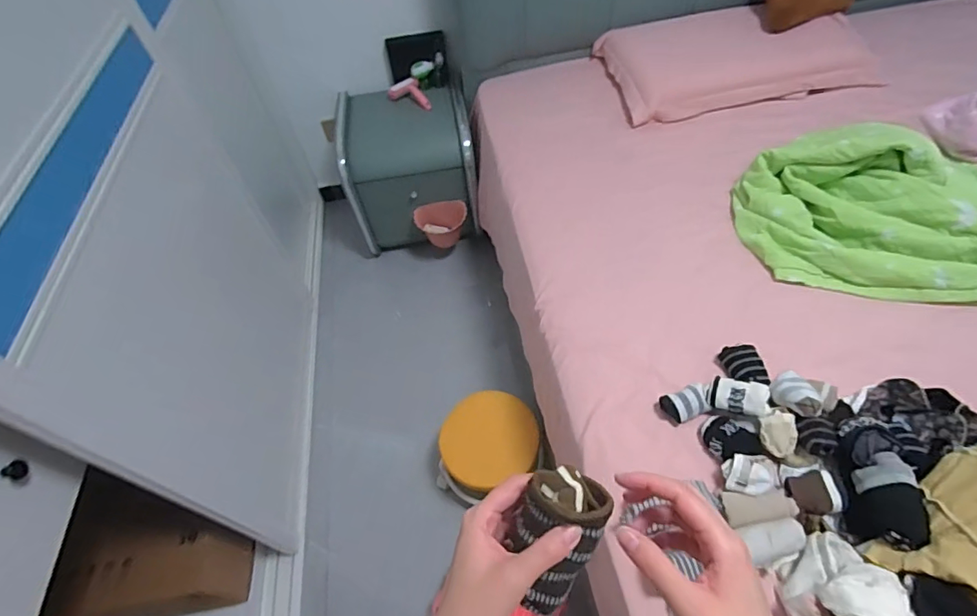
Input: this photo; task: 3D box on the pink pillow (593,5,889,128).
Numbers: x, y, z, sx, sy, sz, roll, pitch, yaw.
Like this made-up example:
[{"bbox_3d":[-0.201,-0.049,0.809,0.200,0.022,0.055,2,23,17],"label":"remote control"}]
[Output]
[{"bbox_3d":[0.733,-0.739,1.431,0.731,0.108,0.390,-6,53,1],"label":"pink pillow"}]

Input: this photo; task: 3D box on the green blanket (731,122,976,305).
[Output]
[{"bbox_3d":[0.937,-0.225,1.003,0.730,0.203,0.416,-1,53,5],"label":"green blanket"}]

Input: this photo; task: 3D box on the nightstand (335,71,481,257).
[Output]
[{"bbox_3d":[-0.279,-0.504,1.795,0.452,0.428,0.379,-6,53,1],"label":"nightstand"}]

